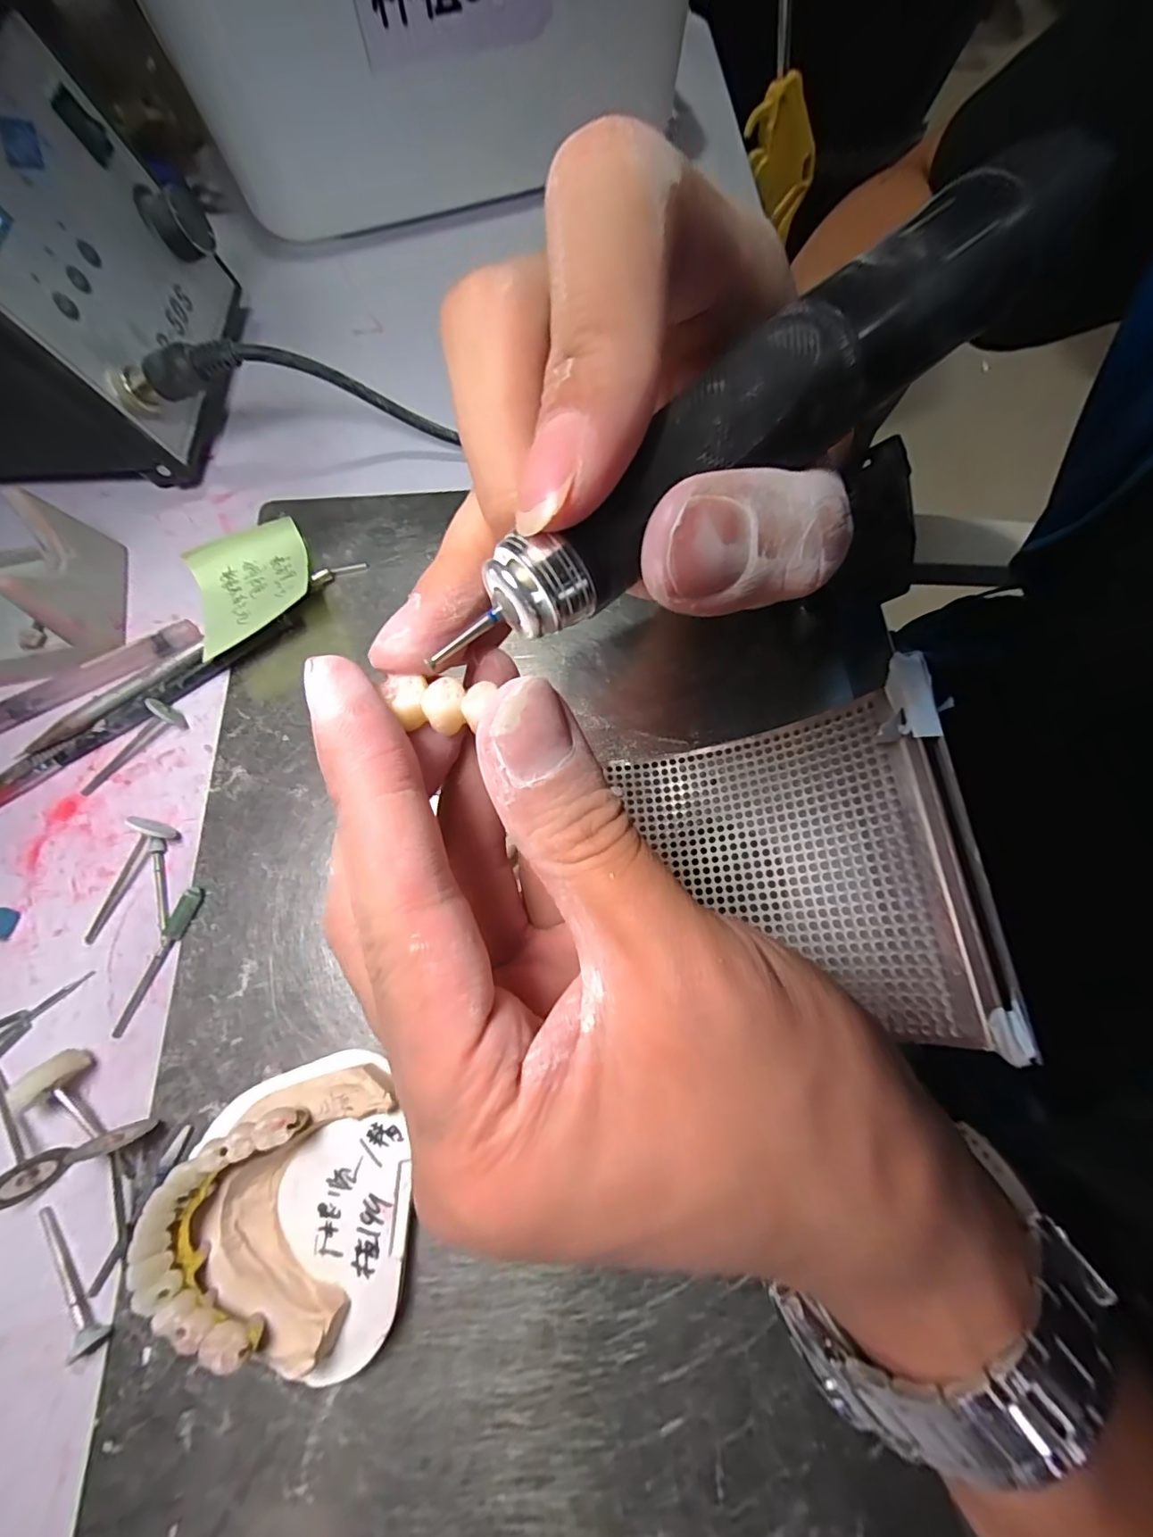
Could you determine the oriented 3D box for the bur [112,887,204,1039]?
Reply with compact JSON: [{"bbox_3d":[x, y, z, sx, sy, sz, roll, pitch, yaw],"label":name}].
[{"bbox_3d":[-0.152,0.069,0.192,0.007,0.006,0.053,19,72,7],"label":"bur"}]

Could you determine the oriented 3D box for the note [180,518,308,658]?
[{"bbox_3d":[-0.144,-0.082,0.236,0.050,0.022,0.067,-25,72,-8],"label":"note"}]

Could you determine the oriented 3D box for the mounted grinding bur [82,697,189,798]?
[{"bbox_3d":[-0.185,-0.010,0.216,0.046,0.013,0.011,-40,75,-13],"label":"mounted grinding bur"}]

